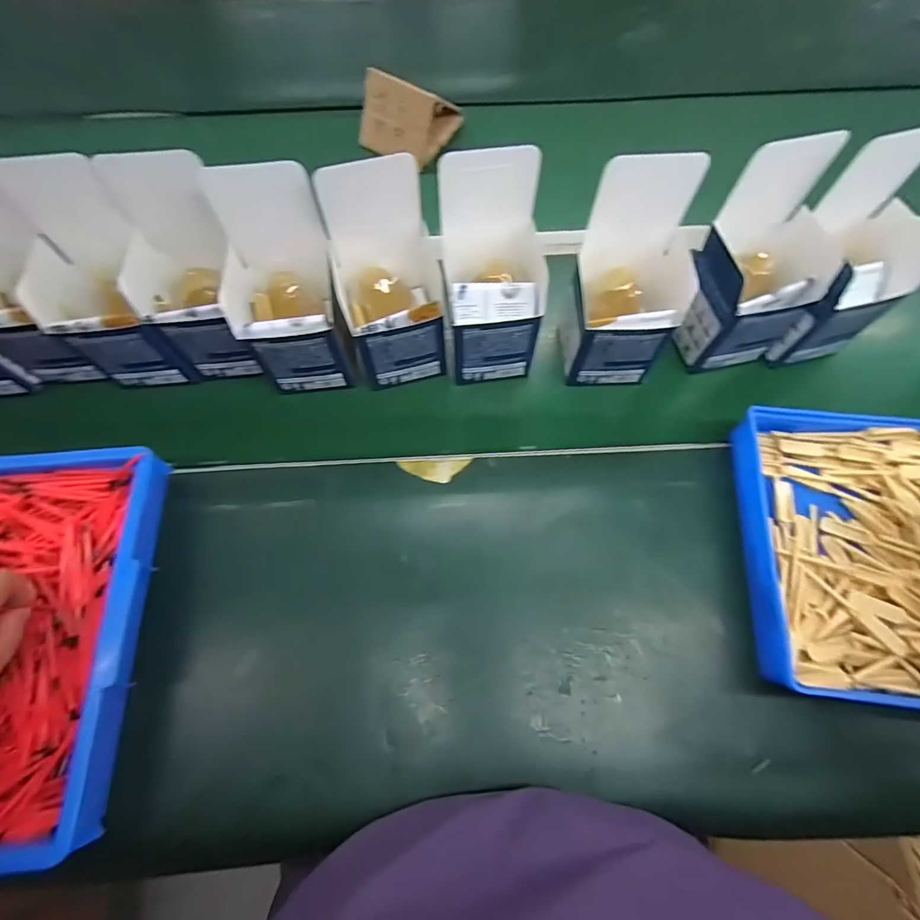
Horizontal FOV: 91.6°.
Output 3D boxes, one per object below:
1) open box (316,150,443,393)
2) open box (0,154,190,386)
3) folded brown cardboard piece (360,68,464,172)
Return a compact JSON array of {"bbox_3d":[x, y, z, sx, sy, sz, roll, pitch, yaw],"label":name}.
[{"bbox_3d":[-0.064,-0.160,0.406,0.094,0.161,0.108,-10,69,-4],"label":"open box"},{"bbox_3d":[-0.327,-0.157,0.405,0.092,0.164,0.103,-5,69,-2],"label":"open box"},{"bbox_3d":[-0.069,-0.459,0.582,0.102,0.077,0.095,28,71,10],"label":"folded brown cardboard piece"}]

